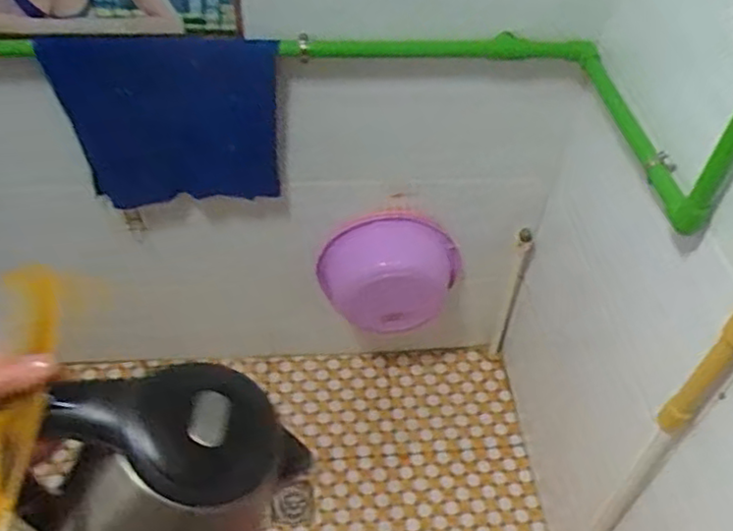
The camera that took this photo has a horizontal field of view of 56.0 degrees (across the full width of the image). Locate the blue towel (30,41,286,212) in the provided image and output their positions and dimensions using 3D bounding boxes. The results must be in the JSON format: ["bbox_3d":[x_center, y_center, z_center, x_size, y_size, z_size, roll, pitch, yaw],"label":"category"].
[{"bbox_3d":[-0.353,-0.253,1.247,0.388,0.331,0.042,2,49,-2],"label":"blue towel"}]

